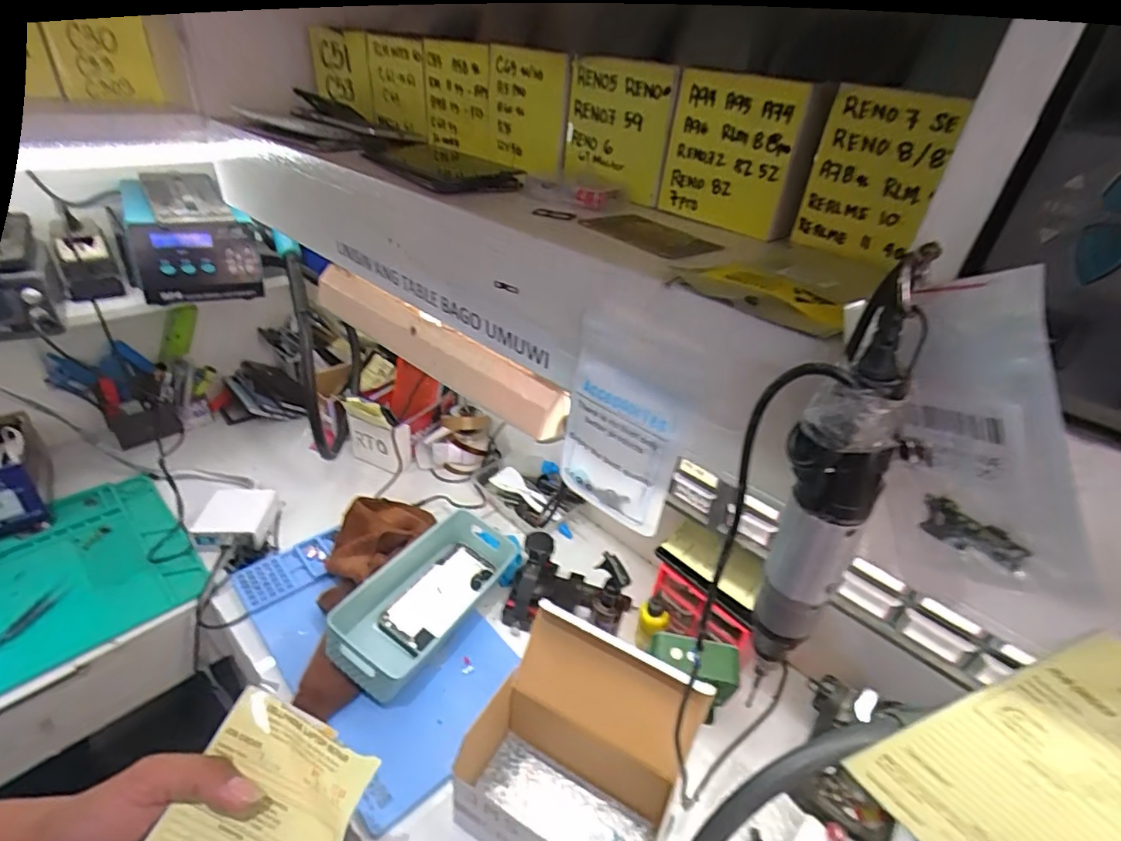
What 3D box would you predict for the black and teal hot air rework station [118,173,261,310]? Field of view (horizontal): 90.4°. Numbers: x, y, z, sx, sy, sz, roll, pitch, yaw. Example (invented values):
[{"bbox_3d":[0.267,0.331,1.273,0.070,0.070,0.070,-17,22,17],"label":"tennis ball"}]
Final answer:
[{"bbox_3d":[-0.498,-0.241,0.747,0.143,0.130,0.116,-19,41,-32],"label":"black and teal hot air rework station"}]

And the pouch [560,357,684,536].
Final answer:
[{"bbox_3d":[0.034,0.019,0.346,0.075,0.103,0.009,28,39,29],"label":"pouch"}]

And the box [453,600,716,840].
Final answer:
[{"bbox_3d":[0.005,0.308,0.516,0.196,0.170,0.146,21,37,22],"label":"box"}]

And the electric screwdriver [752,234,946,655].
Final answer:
[{"bbox_3d":[0.111,0.033,0.246,0.050,0.199,0.041,28,39,29],"label":"electric screwdriver"}]

